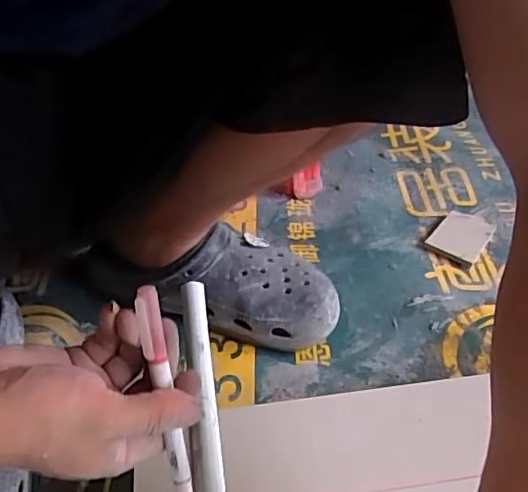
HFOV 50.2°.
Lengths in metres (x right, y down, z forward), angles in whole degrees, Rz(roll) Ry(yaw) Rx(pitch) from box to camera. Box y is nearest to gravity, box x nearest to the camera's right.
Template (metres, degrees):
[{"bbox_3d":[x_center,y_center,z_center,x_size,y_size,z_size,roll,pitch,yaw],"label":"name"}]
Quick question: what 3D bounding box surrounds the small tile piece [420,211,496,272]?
[{"bbox_3d":[0.234,-0.011,0.673,0.059,0.009,0.093,26,46,27],"label":"small tile piece"}]

